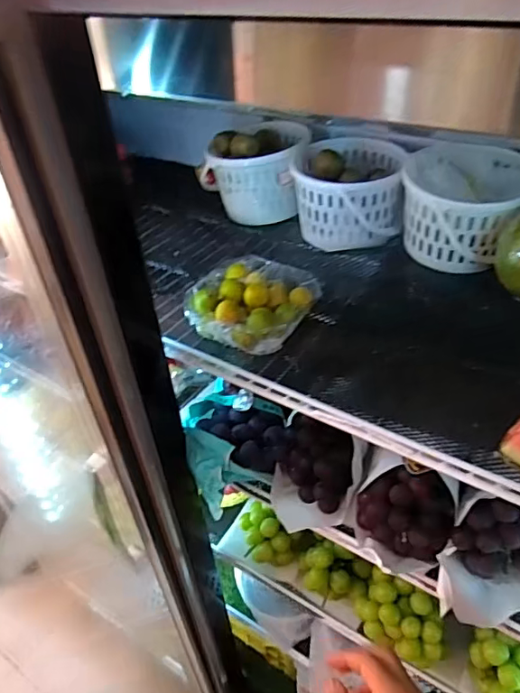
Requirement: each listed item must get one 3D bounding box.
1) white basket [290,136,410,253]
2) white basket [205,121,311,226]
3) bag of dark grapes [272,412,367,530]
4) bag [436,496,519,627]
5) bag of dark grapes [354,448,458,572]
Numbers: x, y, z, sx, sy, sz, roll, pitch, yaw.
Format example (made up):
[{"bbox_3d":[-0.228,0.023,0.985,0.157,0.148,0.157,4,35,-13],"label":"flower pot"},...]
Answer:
[{"bbox_3d":[0.138,-0.247,0.843,0.162,0.116,0.194,1,39,8],"label":"white basket"},{"bbox_3d":[0.001,-0.307,0.923,0.167,0.119,0.180,3,40,11],"label":"white basket"},{"bbox_3d":[0.070,0.168,0.689,0.117,0.096,0.114,12,42,20],"label":"bag of dark grapes"},{"bbox_3d":[0.257,0.249,0.574,0.113,0.097,0.114,21,46,29],"label":"bag"},{"bbox_3d":[0.166,0.201,0.633,0.120,0.106,0.092,20,46,28],"label":"bag of dark grapes"}]

